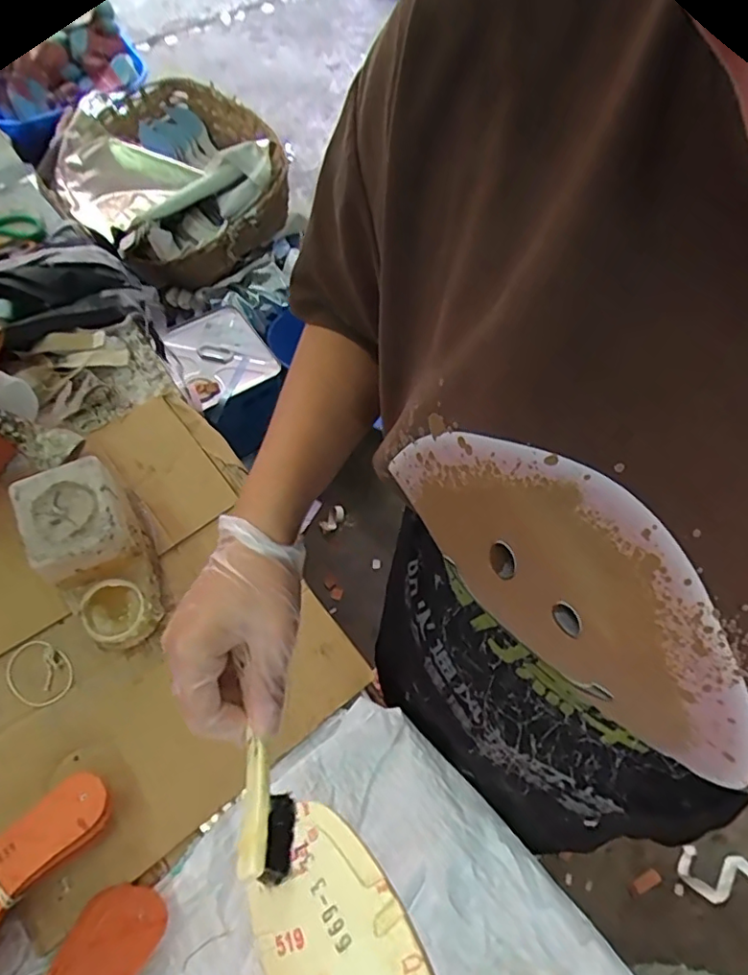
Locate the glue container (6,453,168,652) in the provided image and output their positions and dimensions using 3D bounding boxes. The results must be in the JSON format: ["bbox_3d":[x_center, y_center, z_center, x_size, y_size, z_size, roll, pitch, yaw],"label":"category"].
[{"bbox_3d":[-0.327,0.081,0.675,0.104,0.118,0.194,-24,69,-13],"label":"glue container"}]

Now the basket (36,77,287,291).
[{"bbox_3d":[-0.470,-0.736,1.341,0.486,0.302,0.428,-14,67,-9],"label":"basket"}]

